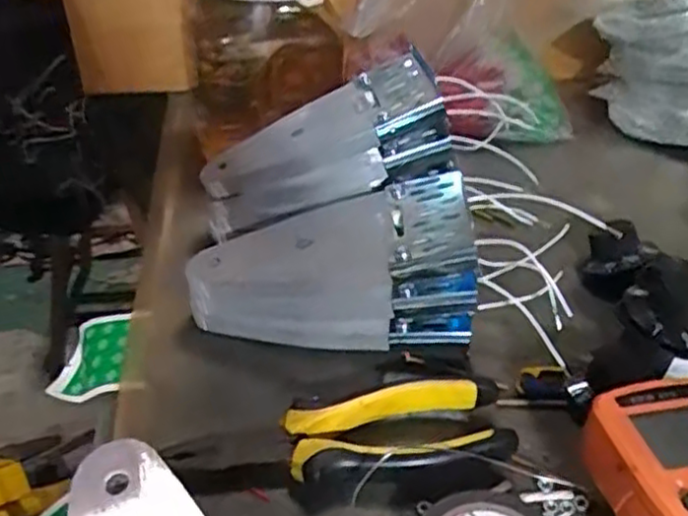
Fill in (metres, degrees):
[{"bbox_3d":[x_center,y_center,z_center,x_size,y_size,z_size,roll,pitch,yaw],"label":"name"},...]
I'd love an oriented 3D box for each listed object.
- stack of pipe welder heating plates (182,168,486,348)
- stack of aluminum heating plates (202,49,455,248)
[{"bbox_3d":[-0.007,0.004,0.400,0.152,0.074,0.069,1,38,2],"label":"stack of pipe welder heating plates"},{"bbox_3d":[-0.015,-0.067,0.469,0.170,0.053,0.077,-25,40,1],"label":"stack of aluminum heating plates"}]

